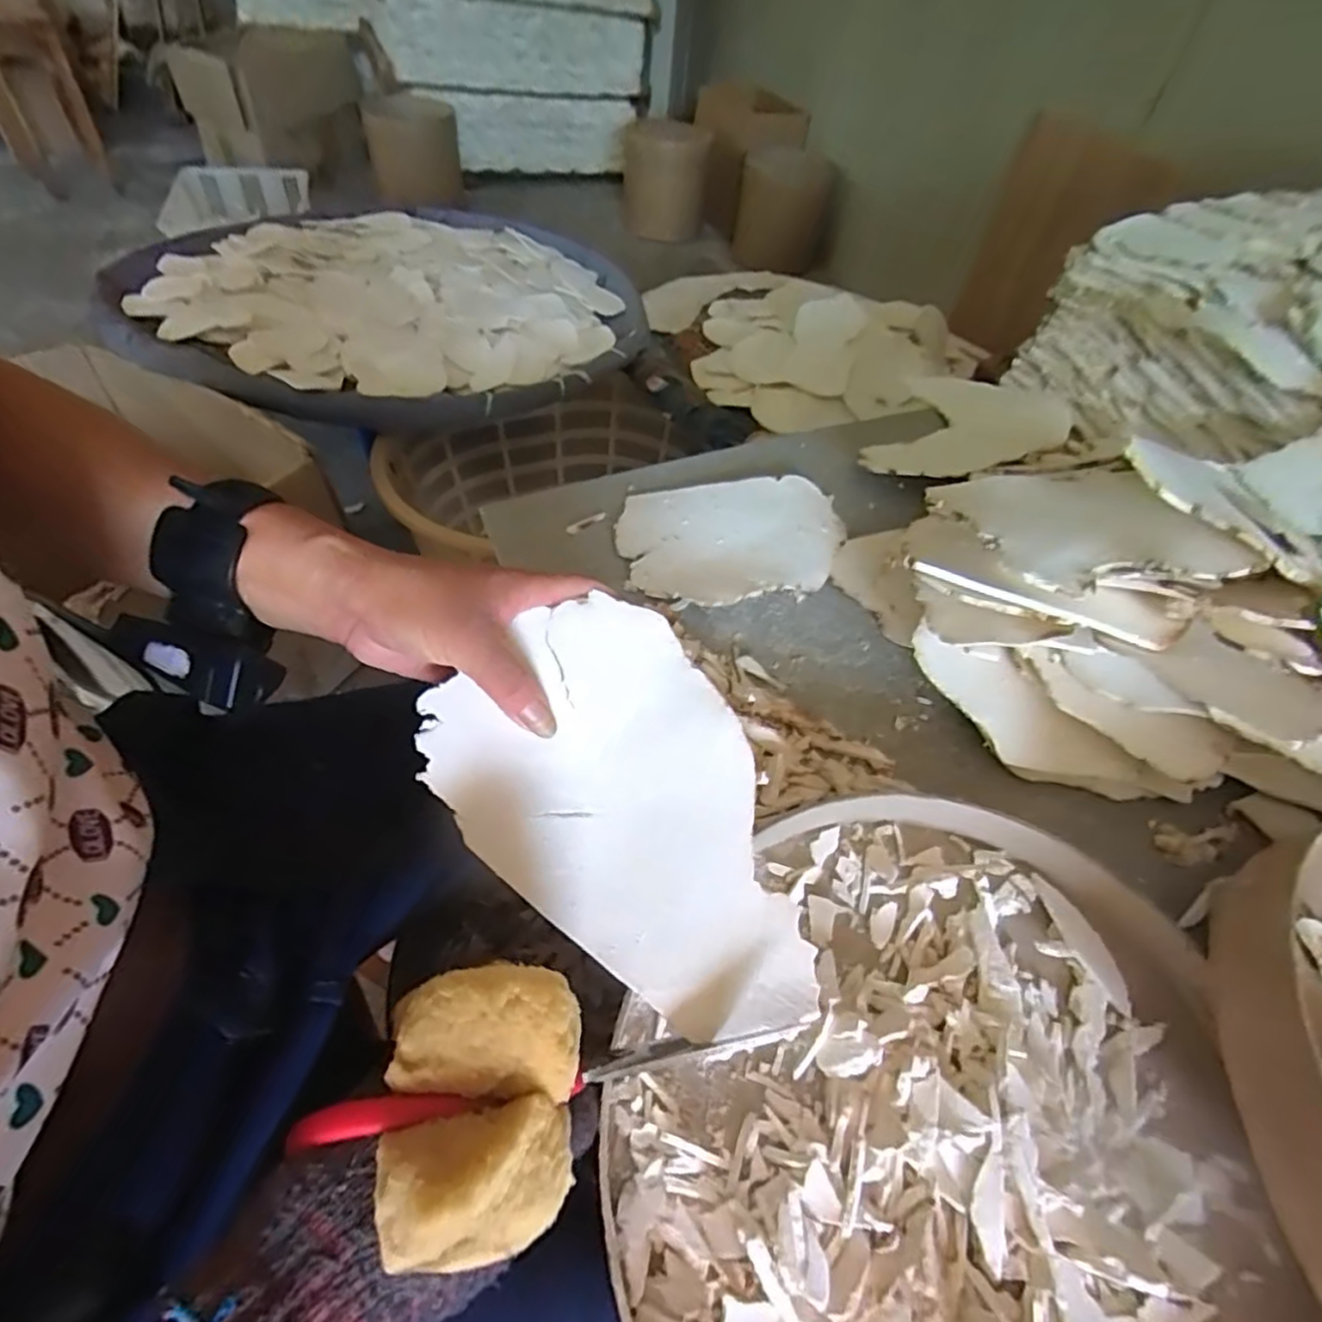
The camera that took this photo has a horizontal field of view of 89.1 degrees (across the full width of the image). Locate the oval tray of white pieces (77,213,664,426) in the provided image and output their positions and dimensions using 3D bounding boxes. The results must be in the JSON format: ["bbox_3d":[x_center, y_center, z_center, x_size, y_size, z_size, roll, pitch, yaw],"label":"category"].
[{"bbox_3d":[-0.511,-0.719,1.295,0.908,0.078,0.932,-18,55,-19],"label":"oval tray of white pieces"}]

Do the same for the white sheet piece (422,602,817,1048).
[{"bbox_3d":[-0.008,0.066,0.308,0.131,0.010,0.203,-38,74,-21],"label":"white sheet piece"}]

